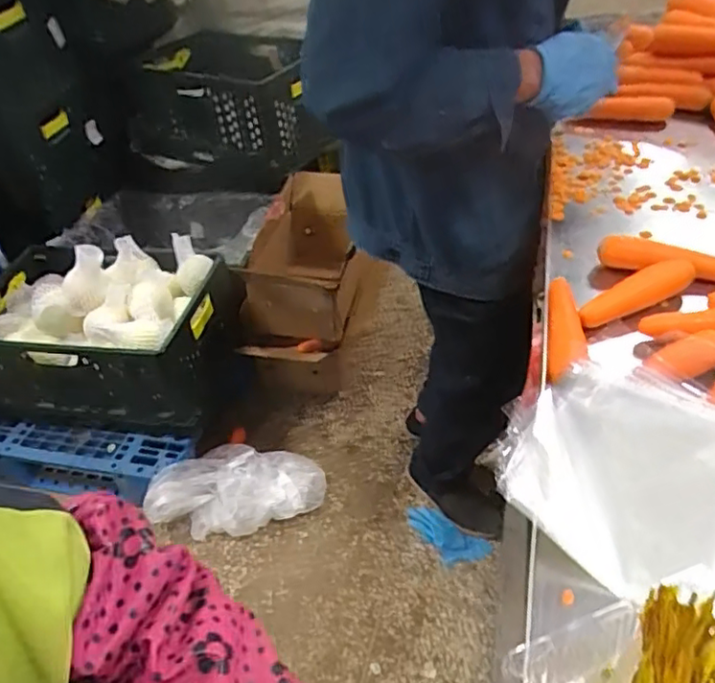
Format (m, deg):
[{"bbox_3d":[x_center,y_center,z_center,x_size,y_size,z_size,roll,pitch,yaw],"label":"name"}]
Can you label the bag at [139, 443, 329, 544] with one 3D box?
[{"bbox_3d":[-0.275,0.363,1.549,0.383,0.115,0.210,-10,42,-3],"label":"bag"}]

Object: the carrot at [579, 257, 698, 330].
[{"bbox_3d":[0.324,-0.059,0.721,0.142,0.033,0.027,-20,43,-13],"label":"carrot"}]

